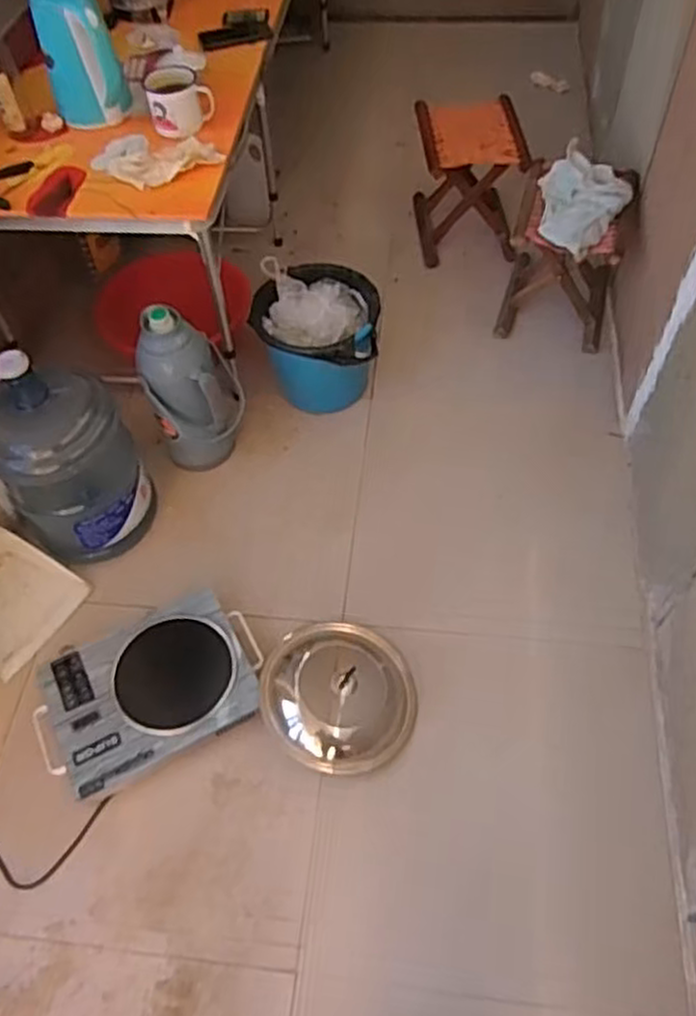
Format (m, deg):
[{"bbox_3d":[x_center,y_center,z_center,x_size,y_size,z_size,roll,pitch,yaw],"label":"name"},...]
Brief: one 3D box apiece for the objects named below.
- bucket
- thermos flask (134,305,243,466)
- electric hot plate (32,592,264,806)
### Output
[{"bbox_3d":[-0.071,-0.372,1.700,0.270,0.244,0.258,-1,56,2],"label":"bucket"},{"bbox_3d":[-0.317,-0.242,1.545,0.192,0.376,0.149,-15,57,-7],"label":"thermos flask"},{"bbox_3d":[-0.366,0.332,1.381,0.410,0.056,0.281,-23,58,-12],"label":"electric hot plate"}]

